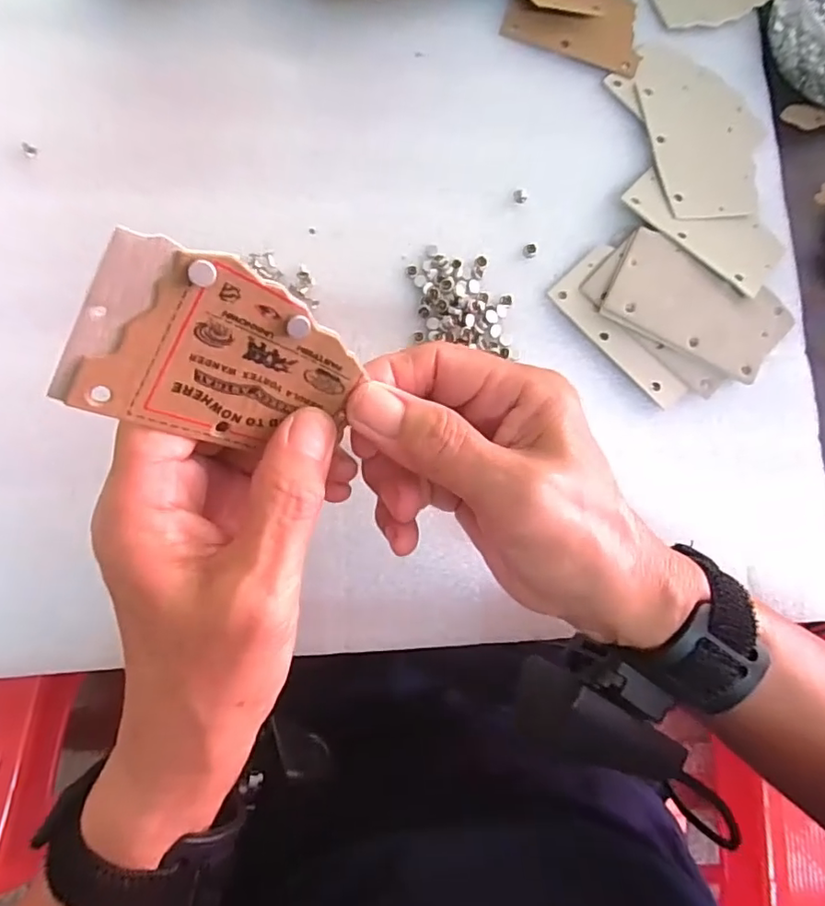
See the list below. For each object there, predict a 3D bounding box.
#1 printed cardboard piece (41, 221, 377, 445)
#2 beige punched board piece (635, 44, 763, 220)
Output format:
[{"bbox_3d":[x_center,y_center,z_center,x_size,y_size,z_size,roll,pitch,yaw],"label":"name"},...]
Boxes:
[{"bbox_3d":[-0.055,-0.027,0.168,0.075,0.004,0.053,20,113,-37],"label":"printed cardboard piece"},{"bbox_3d":[0.161,-0.179,0.316,0.062,0.004,0.106,-7,78,-7],"label":"beige punched board piece"}]

